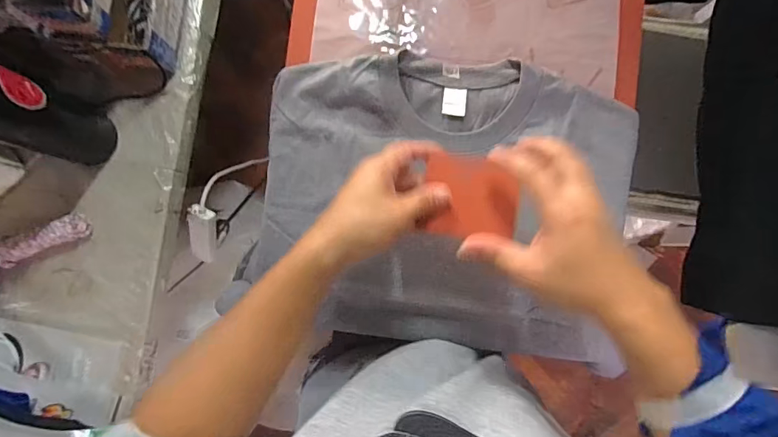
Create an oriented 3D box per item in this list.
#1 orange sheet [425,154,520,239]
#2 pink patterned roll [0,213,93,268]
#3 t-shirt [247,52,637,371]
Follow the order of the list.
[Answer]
[{"bbox_3d":[0.075,-0.021,0.390,0.084,0.012,0.076,8,80,16],"label":"orange sheet"},{"bbox_3d":[-0.483,0.030,0.589,0.130,0.023,0.034,-24,87,-2],"label":"pink patterned roll"},{"bbox_3d":[0.060,-0.020,0.463,0.400,0.015,0.309,8,86,0],"label":"t-shirt"}]

